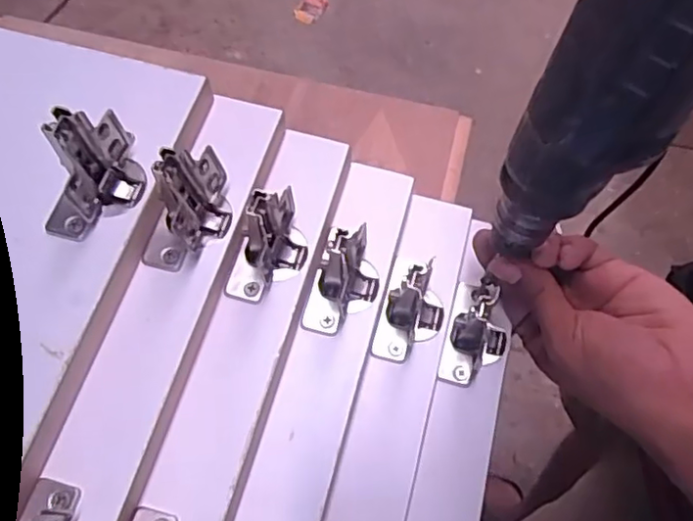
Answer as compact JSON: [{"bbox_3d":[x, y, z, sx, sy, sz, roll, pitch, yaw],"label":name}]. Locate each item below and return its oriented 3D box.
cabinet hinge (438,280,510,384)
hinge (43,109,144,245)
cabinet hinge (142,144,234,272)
[{"bbox_3d":[0.081,0.044,0.372,0.037,0.021,0.066,16,66,6],"label":"cabinet hinge"},{"bbox_3d":[-0.125,-0.042,0.291,0.055,0.051,0.029,-39,72,-19],"label":"hinge"},{"bbox_3d":[-0.081,-0.027,0.306,0.035,0.047,0.054,12,65,3],"label":"cabinet hinge"}]

